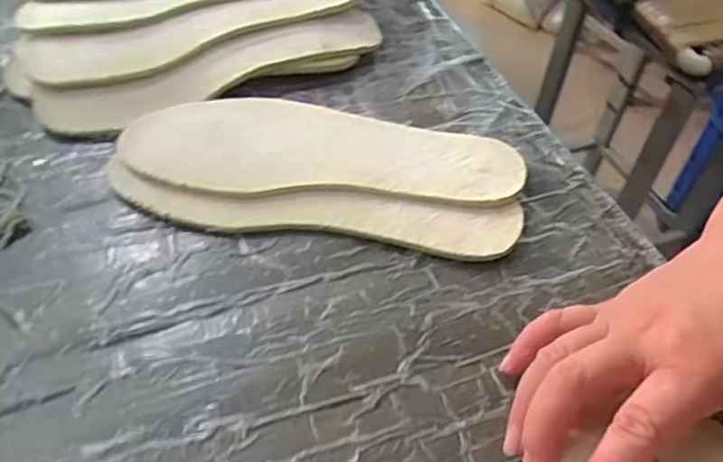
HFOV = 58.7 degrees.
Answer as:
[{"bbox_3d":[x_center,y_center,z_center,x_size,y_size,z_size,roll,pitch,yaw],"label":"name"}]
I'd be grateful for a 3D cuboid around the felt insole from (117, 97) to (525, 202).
[{"bbox_3d":[-0.026,-0.058,0.424,0.252,0.008,0.089,3,48,0],"label":"felt insole"}]

